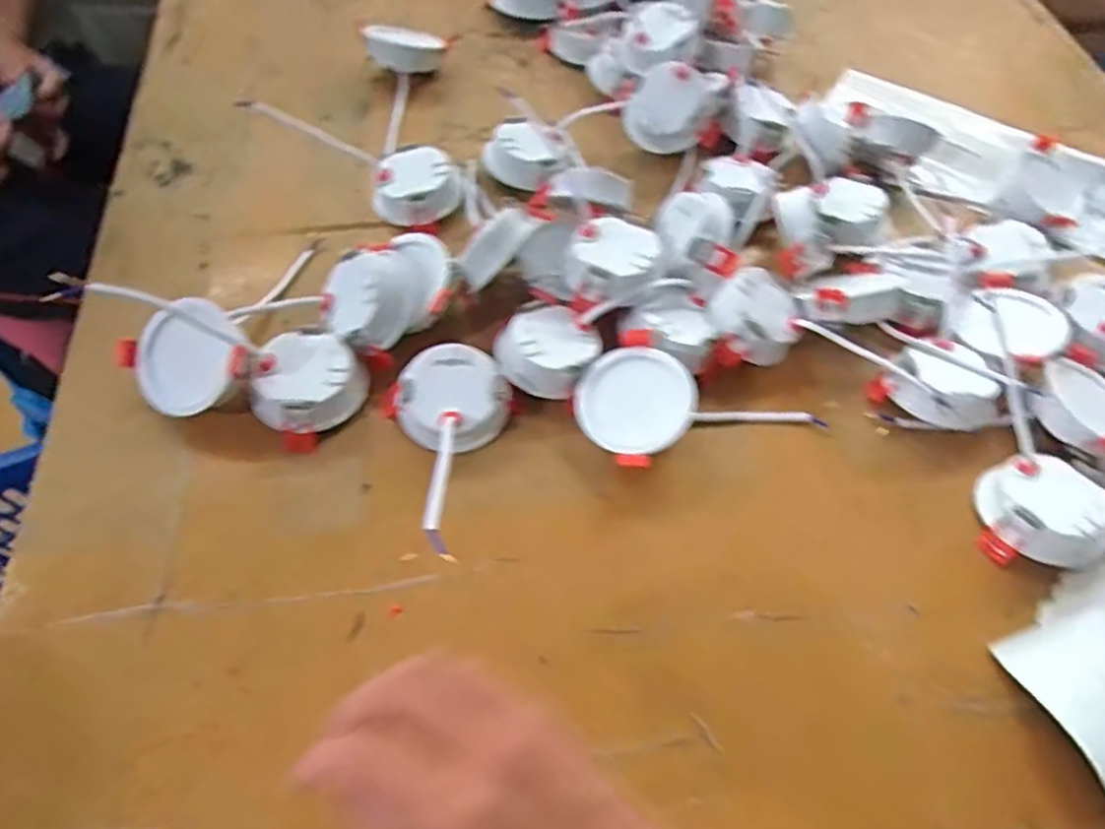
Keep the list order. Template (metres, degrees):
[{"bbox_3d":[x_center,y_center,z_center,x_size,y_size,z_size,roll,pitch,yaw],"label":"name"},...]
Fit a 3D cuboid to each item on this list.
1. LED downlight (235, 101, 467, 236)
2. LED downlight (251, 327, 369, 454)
[{"bbox_3d":[-0.152,-0.211,0.535,0.188,0.040,0.068,36,64,17],"label":"LED downlight"},{"bbox_3d":[-0.159,-0.019,0.425,0.060,0.031,0.068,37,65,17],"label":"LED downlight"}]

